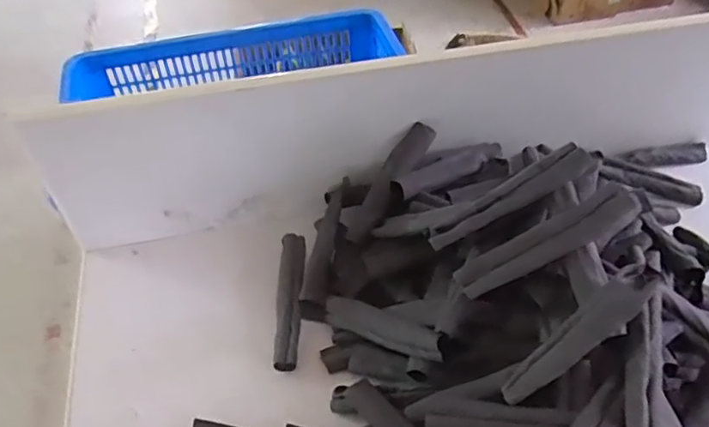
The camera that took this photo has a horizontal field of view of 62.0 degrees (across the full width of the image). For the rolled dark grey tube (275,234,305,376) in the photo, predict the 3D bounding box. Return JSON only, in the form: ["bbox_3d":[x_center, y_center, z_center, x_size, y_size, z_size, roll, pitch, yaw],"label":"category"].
[{"bbox_3d":[-0.085,0.111,0.775,0.034,0.028,0.187,0,49,1],"label":"rolled dark grey tube"}]

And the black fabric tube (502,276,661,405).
[{"bbox_3d":[0.212,0.118,0.569,0.174,0.017,0.033,-46,57,14],"label":"black fabric tube"}]

